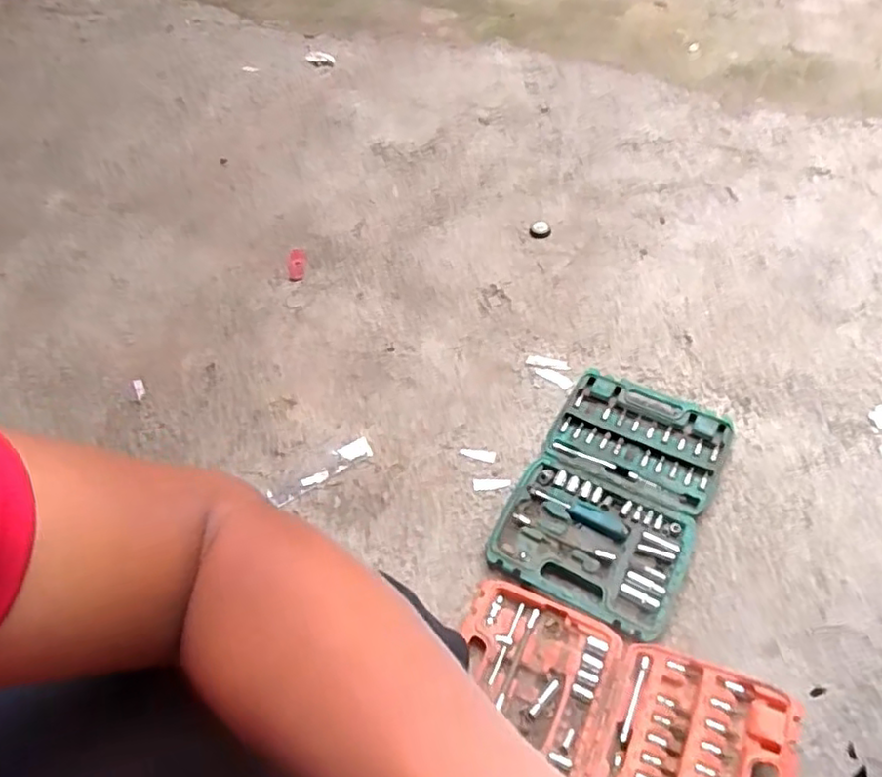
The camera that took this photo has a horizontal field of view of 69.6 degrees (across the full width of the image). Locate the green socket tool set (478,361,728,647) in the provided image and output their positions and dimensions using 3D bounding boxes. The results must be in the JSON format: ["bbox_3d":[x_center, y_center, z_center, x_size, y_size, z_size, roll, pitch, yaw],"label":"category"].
[{"bbox_3d":[0.265,0.149,0.956,0.254,0.037,0.398,23,56,23],"label":"green socket tool set"}]

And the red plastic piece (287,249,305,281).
[{"bbox_3d":[-0.310,-0.261,1.360,0.040,0.017,0.080,-6,66,2],"label":"red plastic piece"}]

